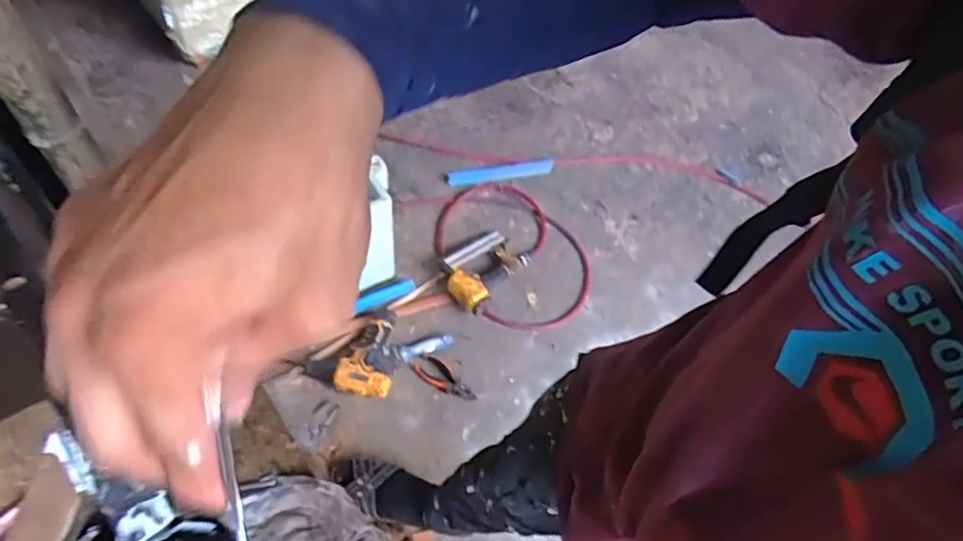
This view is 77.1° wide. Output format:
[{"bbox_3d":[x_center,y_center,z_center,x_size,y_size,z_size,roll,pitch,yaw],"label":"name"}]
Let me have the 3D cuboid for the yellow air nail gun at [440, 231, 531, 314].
[{"bbox_3d":[0.008,-0.016,1.491,0.166,0.082,0.243,38,61,26],"label":"yellow air nail gun"}]

